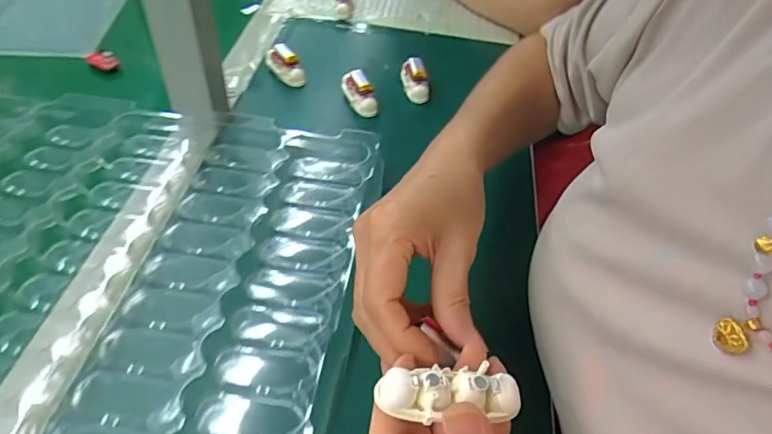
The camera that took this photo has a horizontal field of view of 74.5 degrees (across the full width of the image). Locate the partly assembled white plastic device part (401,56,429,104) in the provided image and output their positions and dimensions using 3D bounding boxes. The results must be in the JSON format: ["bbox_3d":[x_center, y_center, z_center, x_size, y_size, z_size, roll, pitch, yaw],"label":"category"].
[{"bbox_3d":[0.031,-0.146,0.536,0.020,0.029,0.050,-5,49,-10],"label":"partly assembled white plastic device part"}]

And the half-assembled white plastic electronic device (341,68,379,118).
[{"bbox_3d":[-0.029,-0.130,0.517,0.021,0.029,0.058,-18,52,-20],"label":"half-assembled white plastic electronic device"}]

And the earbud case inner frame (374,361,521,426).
[{"bbox_3d":[0.028,0.075,0.220,0.062,0.011,0.024,3,46,-9],"label":"earbud case inner frame"}]

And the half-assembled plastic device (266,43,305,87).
[{"bbox_3d":[-0.109,-0.164,0.544,0.022,0.029,0.053,-29,57,-28],"label":"half-assembled plastic device"}]

